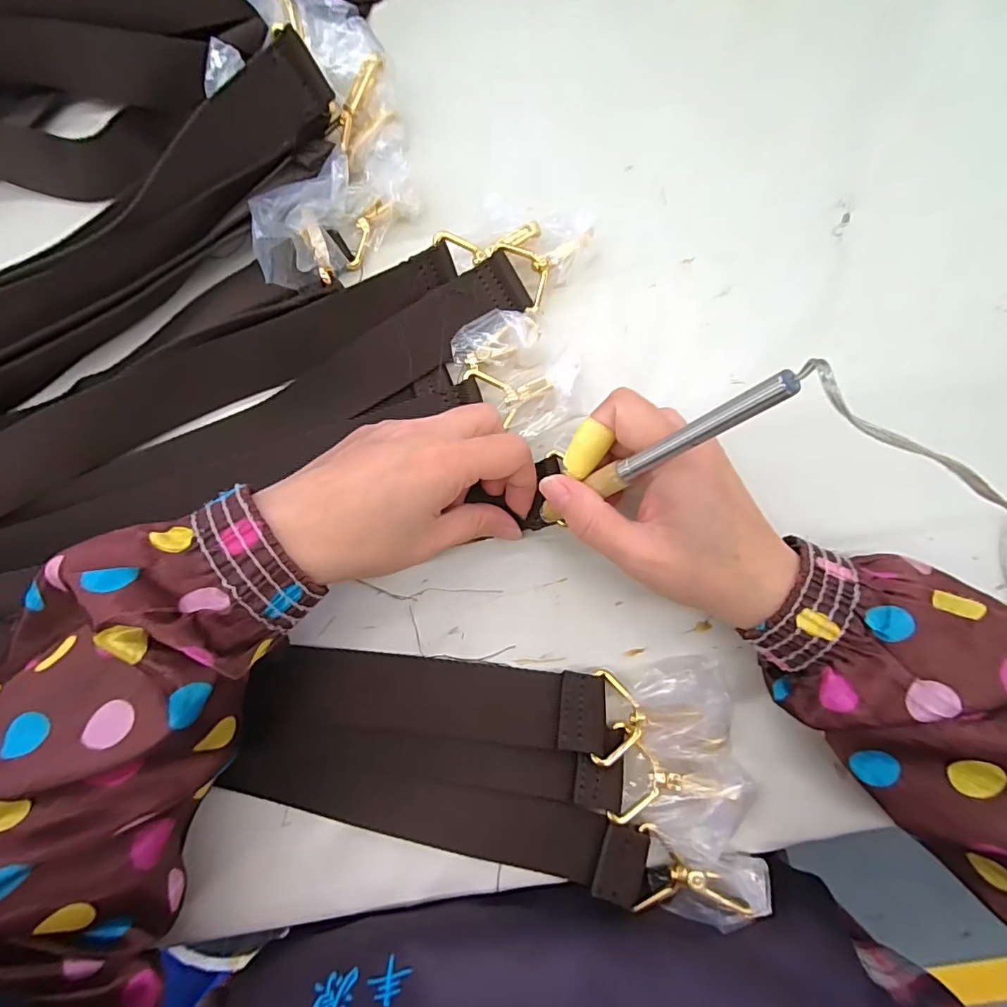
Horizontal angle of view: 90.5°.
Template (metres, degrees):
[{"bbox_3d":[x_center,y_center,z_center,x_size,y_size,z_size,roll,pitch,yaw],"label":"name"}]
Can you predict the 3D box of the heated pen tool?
[{"bbox_3d":[0.057,-0.017,0.202,0.007,0.123,0.009,-14,77,-41],"label":"heated pen tool"}]

